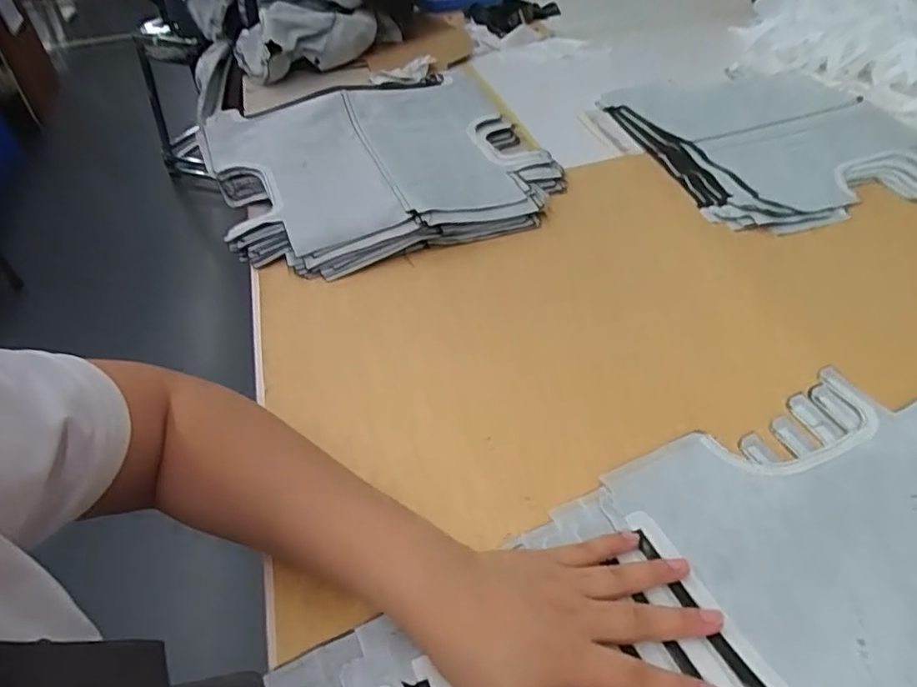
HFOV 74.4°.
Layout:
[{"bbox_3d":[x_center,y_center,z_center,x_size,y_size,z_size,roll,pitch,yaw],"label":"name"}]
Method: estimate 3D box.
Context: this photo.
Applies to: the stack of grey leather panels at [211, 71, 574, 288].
[{"bbox_3d":[-0.092,-0.213,0.717,0.376,0.066,0.331,-21,46,-17],"label":"stack of grey leather panels"}]

